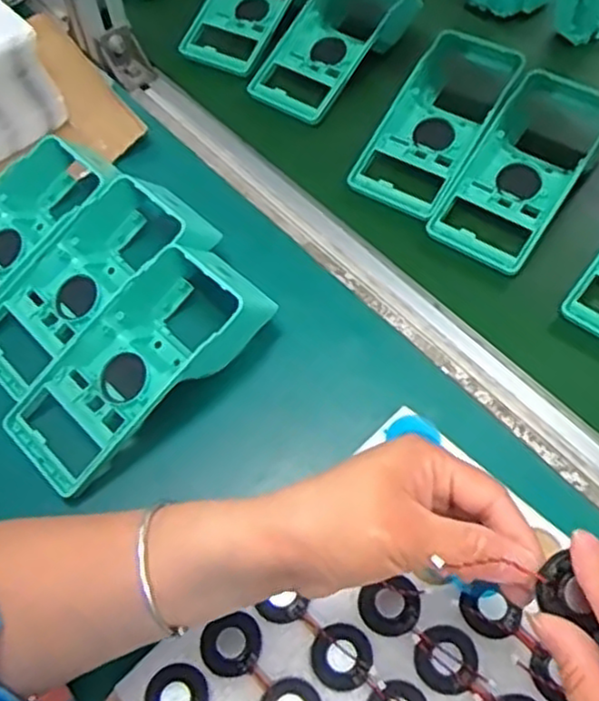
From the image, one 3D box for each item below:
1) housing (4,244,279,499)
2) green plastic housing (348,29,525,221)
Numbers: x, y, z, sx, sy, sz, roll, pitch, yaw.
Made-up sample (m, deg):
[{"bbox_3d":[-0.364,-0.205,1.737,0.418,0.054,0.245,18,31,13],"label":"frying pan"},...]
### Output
[{"bbox_3d":[-0.111,0.004,0.475,0.182,0.052,0.081,-41,65,-20],"label":"housing"},{"bbox_3d":[0.125,-0.201,0.609,0.087,0.053,0.205,29,64,19],"label":"green plastic housing"}]

